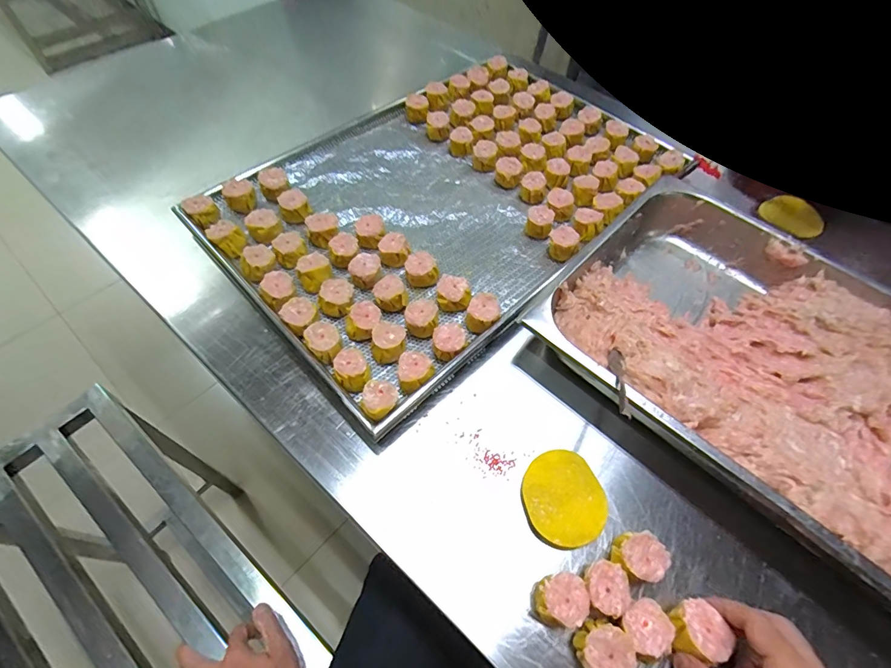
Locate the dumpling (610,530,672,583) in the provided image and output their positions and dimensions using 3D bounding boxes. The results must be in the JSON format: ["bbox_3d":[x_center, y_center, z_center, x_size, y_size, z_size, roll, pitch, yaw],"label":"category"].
[{"bbox_3d":[0.162,0.190,0.366,0.044,0.034,0.037,3,59,-1],"label":"dumpling"}]

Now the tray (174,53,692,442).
[{"bbox_3d":[0.011,-0.208,0.592,0.613,0.038,0.411,-38,66,-23],"label":"tray"}]

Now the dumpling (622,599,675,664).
[{"bbox_3d":[0.157,0.232,0.340,0.035,0.035,0.036,1,57,-2],"label":"dumpling"}]

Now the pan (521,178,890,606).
[{"bbox_3d":[0.369,0.052,0.434,0.525,0.059,0.326,40,64,20],"label":"pan"}]

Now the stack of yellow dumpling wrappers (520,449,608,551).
[{"bbox_3d":[0.107,0.153,0.399,0.075,0.017,0.079,-21,61,-15],"label":"stack of yellow dumpling wrappers"}]

